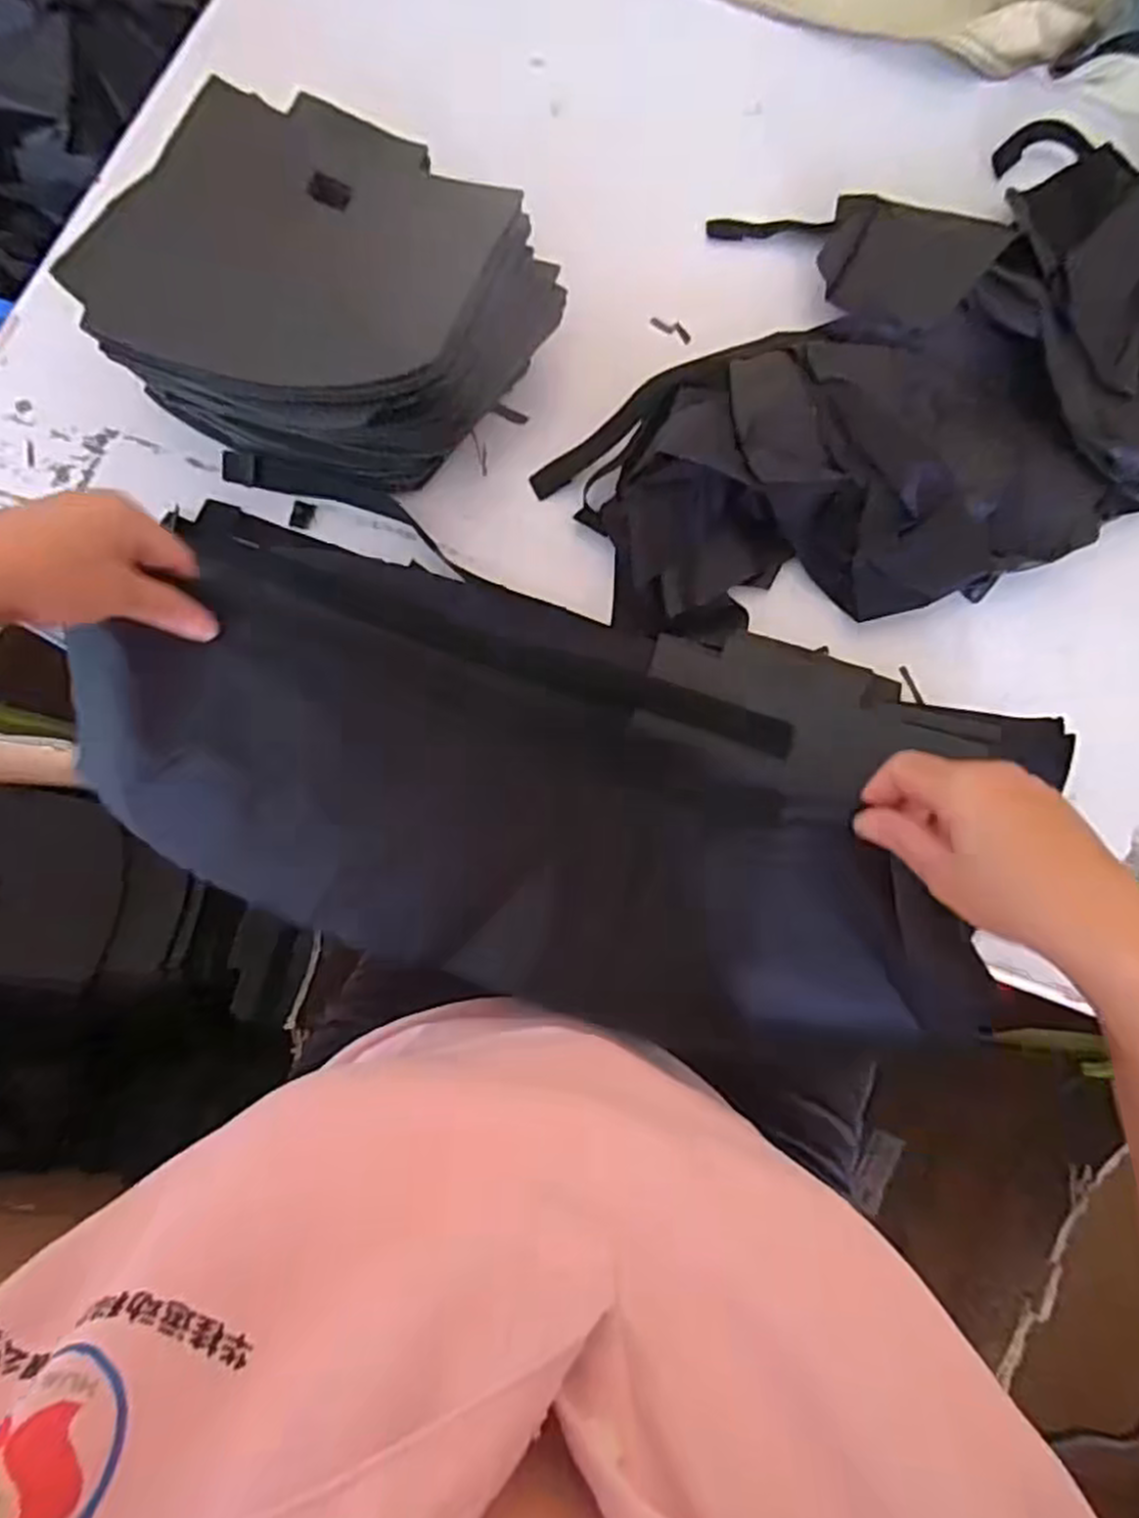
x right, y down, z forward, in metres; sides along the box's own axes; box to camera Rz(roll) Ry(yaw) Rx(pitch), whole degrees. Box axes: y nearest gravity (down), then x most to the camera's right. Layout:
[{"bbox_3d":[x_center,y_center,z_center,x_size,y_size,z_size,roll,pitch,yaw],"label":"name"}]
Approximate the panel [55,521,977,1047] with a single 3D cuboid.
[{"bbox_3d":[-0.021,0.028,0.427,0.502,0.063,0.203,22,78,2],"label":"panel"}]

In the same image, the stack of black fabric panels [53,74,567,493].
[{"bbox_3d":[-0.153,-0.296,0.506,0.241,0.111,0.192,24,78,4],"label":"stack of black fabric panels"}]

